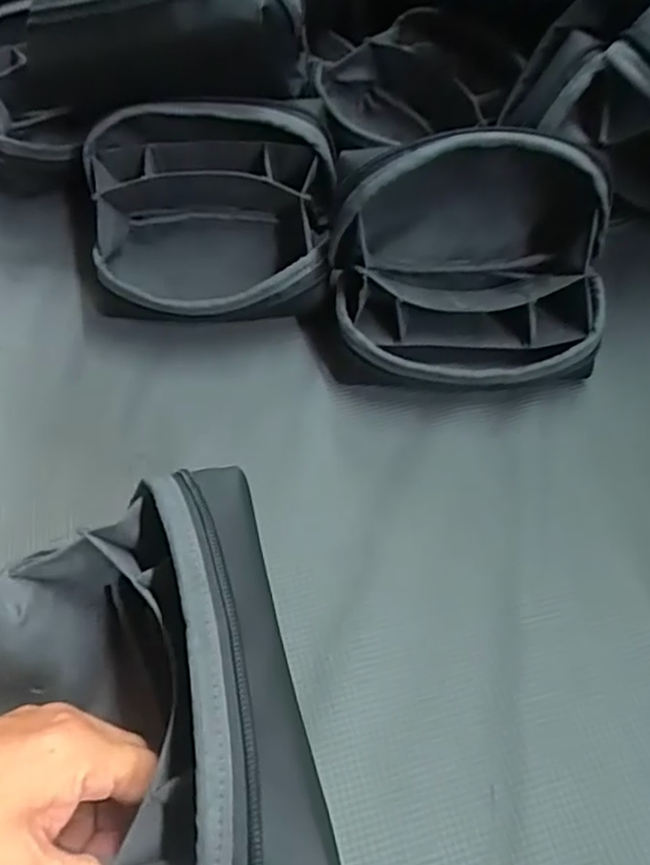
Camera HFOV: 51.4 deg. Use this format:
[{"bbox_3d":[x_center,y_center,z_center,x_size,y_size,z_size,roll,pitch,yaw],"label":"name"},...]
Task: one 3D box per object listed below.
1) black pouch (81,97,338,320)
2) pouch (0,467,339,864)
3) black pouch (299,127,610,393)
[{"bbox_3d":[-0.073,-0.131,0.444,0.163,0.117,0.114,-5,53,0],"label":"black pouch"},{"bbox_3d":[-0.081,0.108,0.249,0.140,0.094,0.153,-15,54,-7],"label":"pouch"},{"bbox_3d":[0.080,-0.098,0.401,0.171,0.128,0.120,-7,54,-2],"label":"black pouch"}]

